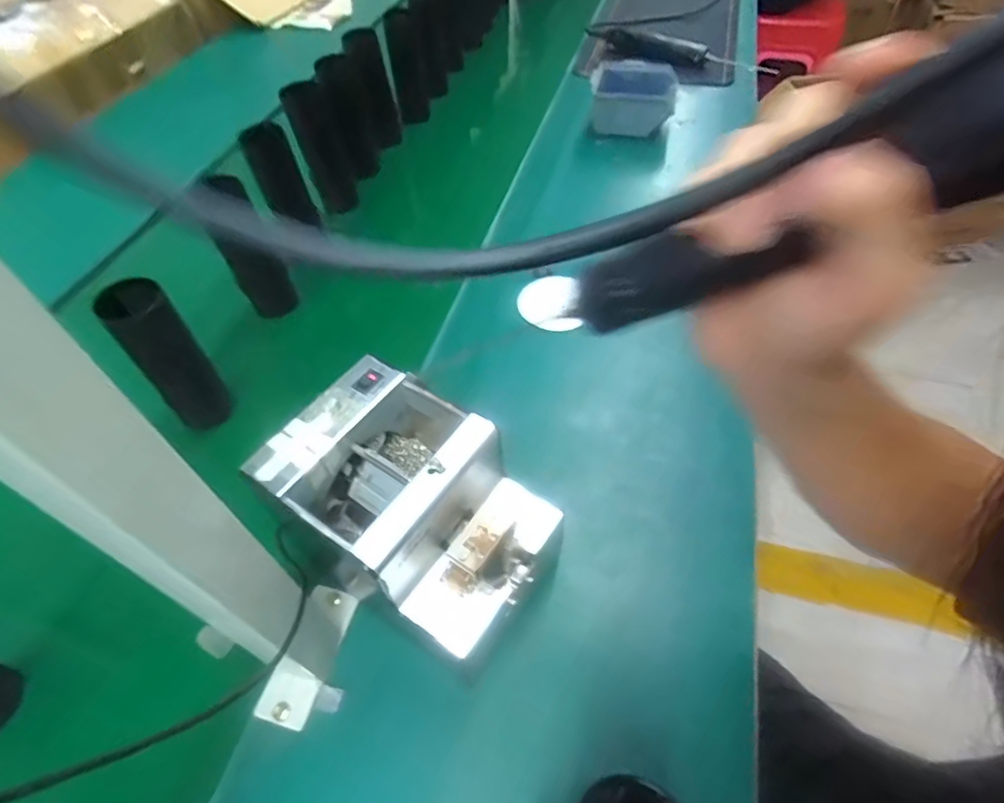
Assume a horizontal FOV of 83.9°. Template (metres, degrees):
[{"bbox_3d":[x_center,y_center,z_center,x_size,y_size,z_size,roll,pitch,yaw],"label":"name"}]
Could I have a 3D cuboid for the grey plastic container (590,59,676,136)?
[{"bbox_3d":[0.233,-0.535,0.994,0.145,0.075,0.153,10,52,10],"label":"grey plastic container"}]

